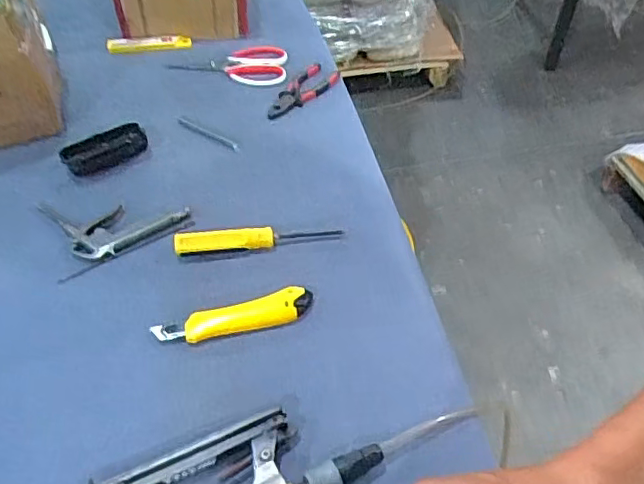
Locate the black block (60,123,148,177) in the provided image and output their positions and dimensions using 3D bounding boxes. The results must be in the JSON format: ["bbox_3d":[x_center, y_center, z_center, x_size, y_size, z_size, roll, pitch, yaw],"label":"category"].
[{"bbox_3d":[-0.296,-0.129,0.801,0.111,0.014,0.058,-27,54,-22],"label":"black block"}]

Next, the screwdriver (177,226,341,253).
[{"bbox_3d":[-0.074,-0.009,0.699,0.197,0.032,0.019,-8,49,-7],"label":"screwdriver"}]

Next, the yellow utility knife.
[{"bbox_3d":[-0.093,0.079,0.627,0.164,0.014,0.036,-10,49,-9],"label":"yellow utility knife"}]

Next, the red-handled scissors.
[{"bbox_3d":[-0.152,-0.293,0.960,0.189,0.014,0.099,5,49,4],"label":"red-handled scissors"}]

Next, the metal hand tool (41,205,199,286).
[{"bbox_3d":[-0.253,-0.028,0.726,0.167,0.011,0.120,-19,51,-16],"label":"metal hand tool"}]

